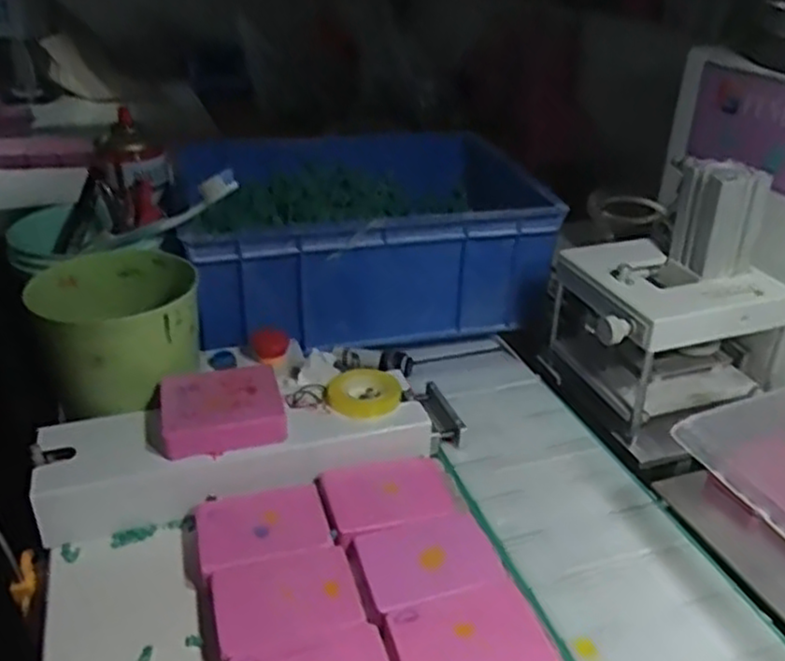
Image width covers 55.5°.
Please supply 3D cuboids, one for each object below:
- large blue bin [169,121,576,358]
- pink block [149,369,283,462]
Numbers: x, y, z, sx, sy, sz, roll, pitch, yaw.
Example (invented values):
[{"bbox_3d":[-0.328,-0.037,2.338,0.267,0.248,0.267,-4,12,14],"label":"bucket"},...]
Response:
[{"bbox_3d":[-0.019,-0.104,0.750,0.379,0.114,0.265,-5,30,-19],"label":"large blue bin"},{"bbox_3d":[-0.117,0.054,0.492,0.084,0.026,0.064,-3,29,-15],"label":"pink block"}]

